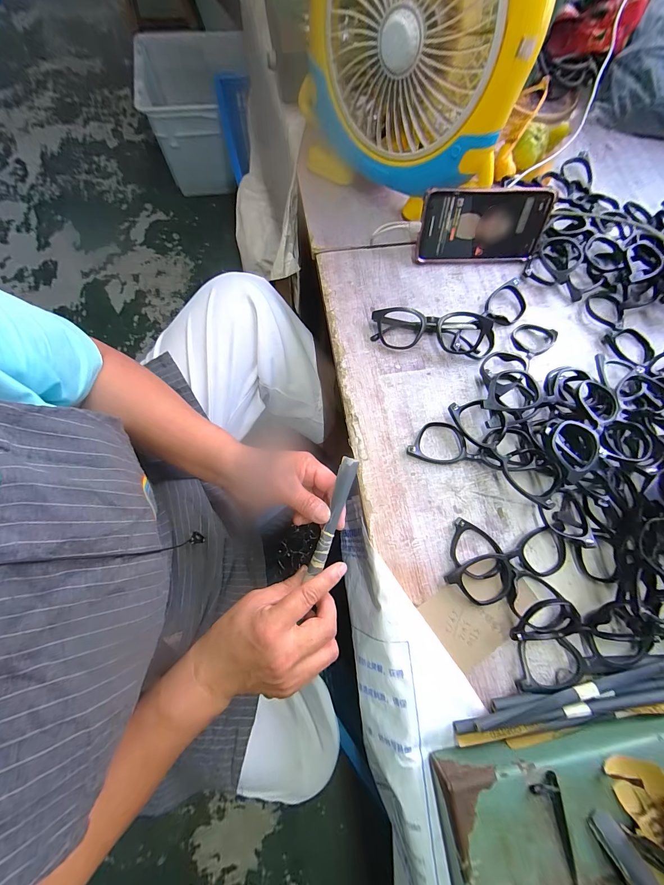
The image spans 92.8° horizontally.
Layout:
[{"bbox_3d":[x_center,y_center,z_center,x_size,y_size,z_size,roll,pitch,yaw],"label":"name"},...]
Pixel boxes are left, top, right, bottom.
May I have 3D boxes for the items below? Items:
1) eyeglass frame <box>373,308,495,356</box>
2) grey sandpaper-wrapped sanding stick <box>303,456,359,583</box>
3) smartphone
[{"bbox_3d":[0.120,-0.133,0.379,0.147,0.039,0.042,10,74,-1],"label":"eyeglass frame"},{"bbox_3d":[0.001,0.066,0.289,0.016,0.004,0.107,19,87,5],"label":"grey sandpaper-wrapped sanding stick"},{"bbox_3d":[0.194,-0.274,0.404,0.164,0.079,0.011,-3,48,-3],"label":"smartphone"}]

